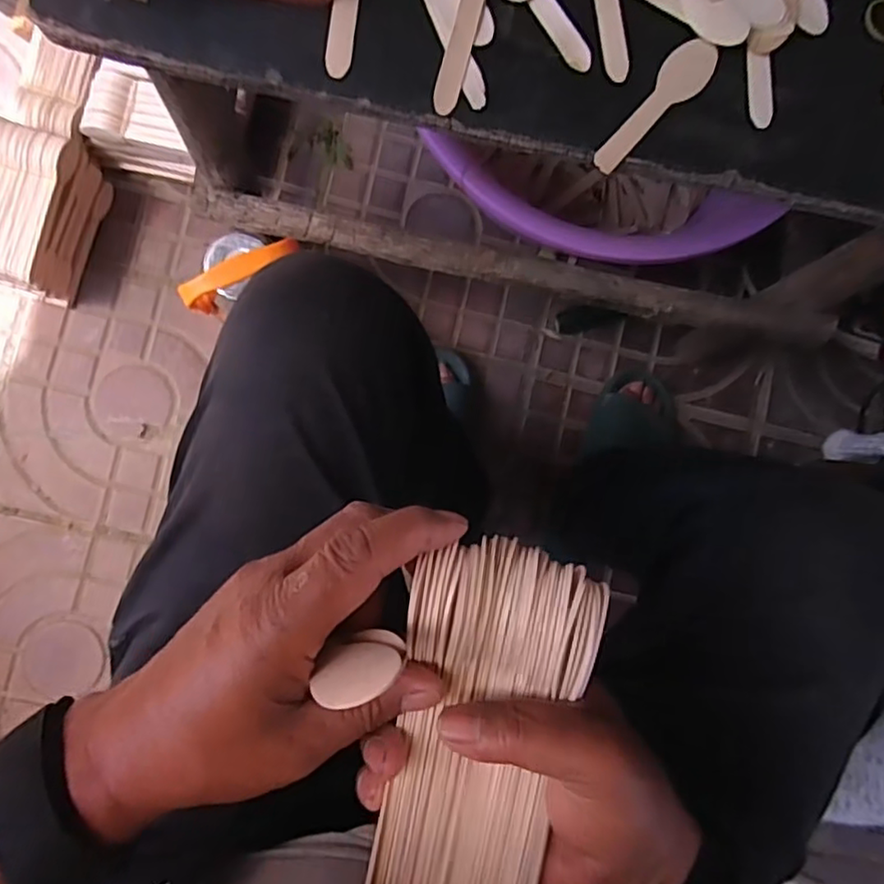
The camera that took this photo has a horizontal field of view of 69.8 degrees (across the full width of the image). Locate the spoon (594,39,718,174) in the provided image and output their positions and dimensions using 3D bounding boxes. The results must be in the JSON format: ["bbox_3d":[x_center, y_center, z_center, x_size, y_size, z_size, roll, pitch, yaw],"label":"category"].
[{"bbox_3d":[0.135,-0.212,0.400,0.028,0.004,0.108,40,84,-1],"label":"spoon"}]

